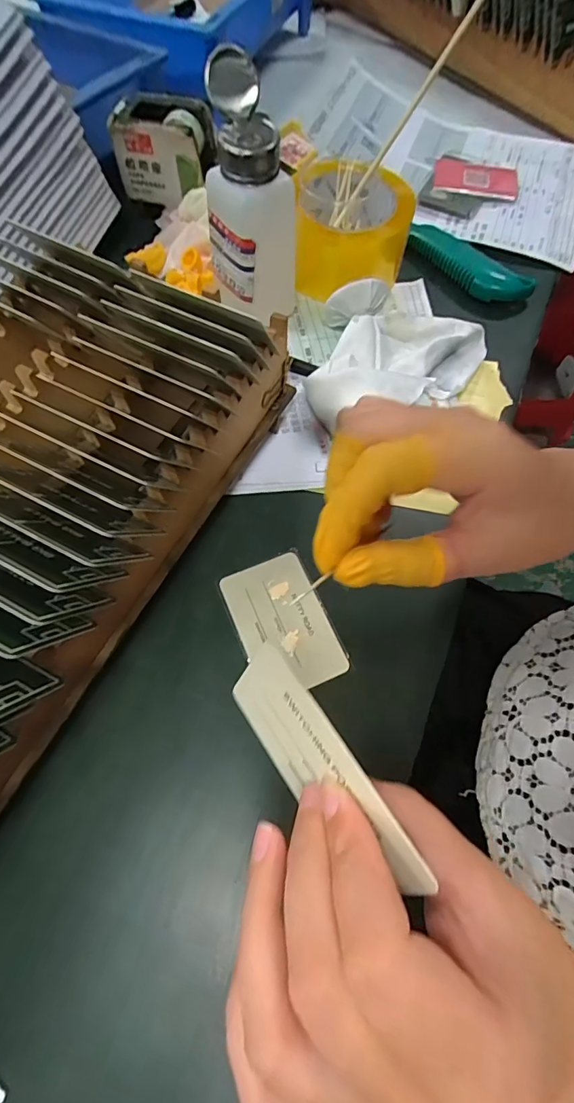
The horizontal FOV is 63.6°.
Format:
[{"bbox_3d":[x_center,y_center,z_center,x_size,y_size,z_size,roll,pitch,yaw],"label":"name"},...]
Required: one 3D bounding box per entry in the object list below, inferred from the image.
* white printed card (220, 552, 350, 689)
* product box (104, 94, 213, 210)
[{"bbox_3d":[-0.003,0.044,0.288,0.054,0.004,0.084,-21,68,-12],"label":"white printed card"},{"bbox_3d":[-0.107,-0.360,0.417,0.084,0.062,0.054,16,66,4],"label":"product box"}]

